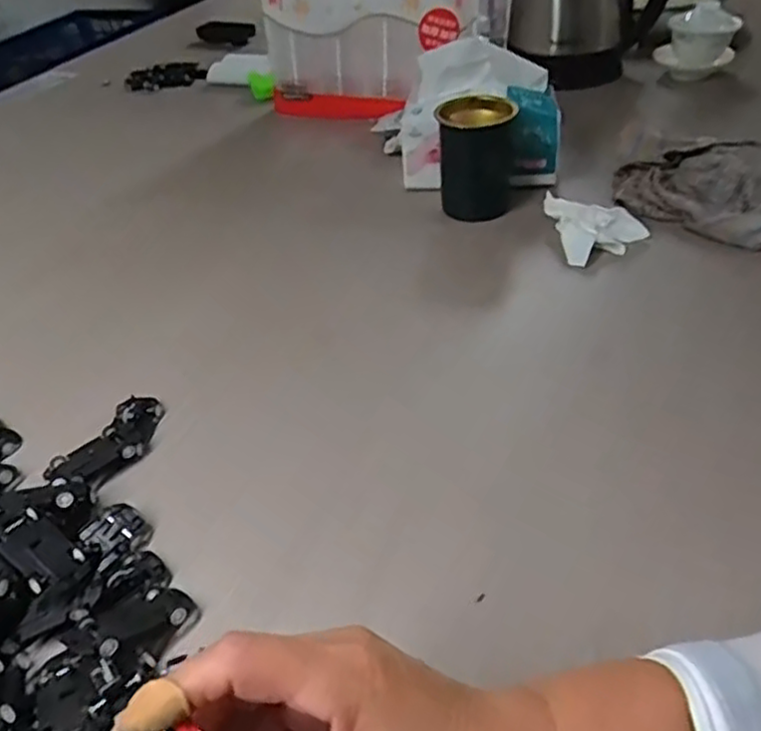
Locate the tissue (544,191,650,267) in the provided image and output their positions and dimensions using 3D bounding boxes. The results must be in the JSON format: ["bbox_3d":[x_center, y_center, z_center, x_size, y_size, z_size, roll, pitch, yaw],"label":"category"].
[{"bbox_3d":[0.193,-0.122,0.640,0.096,0.029,0.075,9,43,17],"label":"tissue"}]

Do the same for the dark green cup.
[{"bbox_3d":[0.093,-0.200,0.685,0.069,0.106,0.068,-3,41,3],"label":"dark green cup"}]

